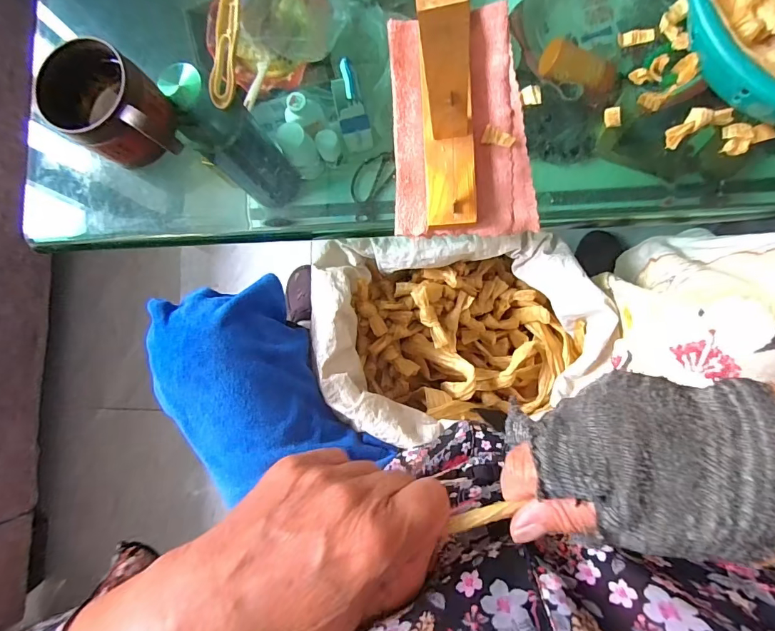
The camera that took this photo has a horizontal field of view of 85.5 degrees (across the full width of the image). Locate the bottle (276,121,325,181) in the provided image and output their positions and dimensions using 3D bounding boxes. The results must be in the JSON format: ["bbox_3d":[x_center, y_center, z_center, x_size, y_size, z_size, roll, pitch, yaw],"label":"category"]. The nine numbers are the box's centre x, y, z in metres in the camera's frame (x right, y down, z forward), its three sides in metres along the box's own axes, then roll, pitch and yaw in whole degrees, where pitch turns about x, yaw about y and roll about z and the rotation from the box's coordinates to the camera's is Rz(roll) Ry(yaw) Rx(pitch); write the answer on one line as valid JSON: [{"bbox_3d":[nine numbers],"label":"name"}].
[{"bbox_3d":[-0.139,-0.264,0.684,0.048,0.112,0.042,-38,81,1],"label":"bottle"}]

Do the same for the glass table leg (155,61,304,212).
[{"bbox_3d":[-0.218,-0.250,0.608,0.087,0.312,0.096,-38,81,1],"label":"glass table leg"}]

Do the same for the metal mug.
[{"bbox_3d":[-0.273,-0.205,0.420,0.123,0.067,0.091,37,89,9],"label":"metal mug"}]

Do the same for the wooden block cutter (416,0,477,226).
[{"bbox_3d":[0.049,-0.158,0.327,0.051,0.173,0.130,-3,84,6],"label":"wooden block cutter"}]

